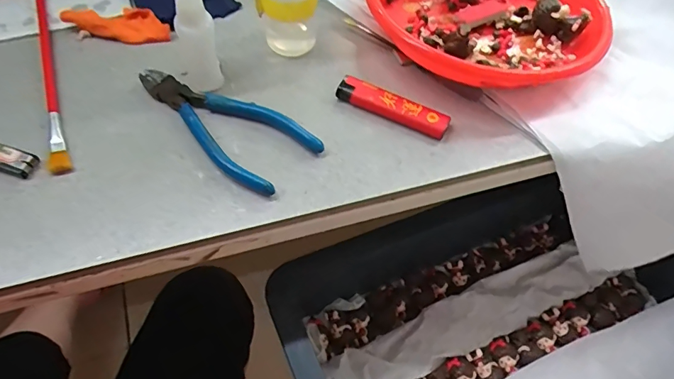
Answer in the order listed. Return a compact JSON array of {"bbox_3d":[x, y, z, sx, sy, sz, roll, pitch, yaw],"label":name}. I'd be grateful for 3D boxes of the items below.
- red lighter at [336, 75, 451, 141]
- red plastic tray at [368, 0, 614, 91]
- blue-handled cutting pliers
[{"bbox_3d":[0.037,-0.057,0.306,0.078,0.012,0.018,21,61,9],"label":"red lighter"},{"bbox_3d":[0.120,-0.146,0.351,0.171,0.026,0.171,37,64,17],"label":"red plastic tray"},{"bbox_3d":[-0.075,-0.046,0.291,0.124,0.012,0.051,34,64,16],"label":"blue-handled cutting pliers"}]

